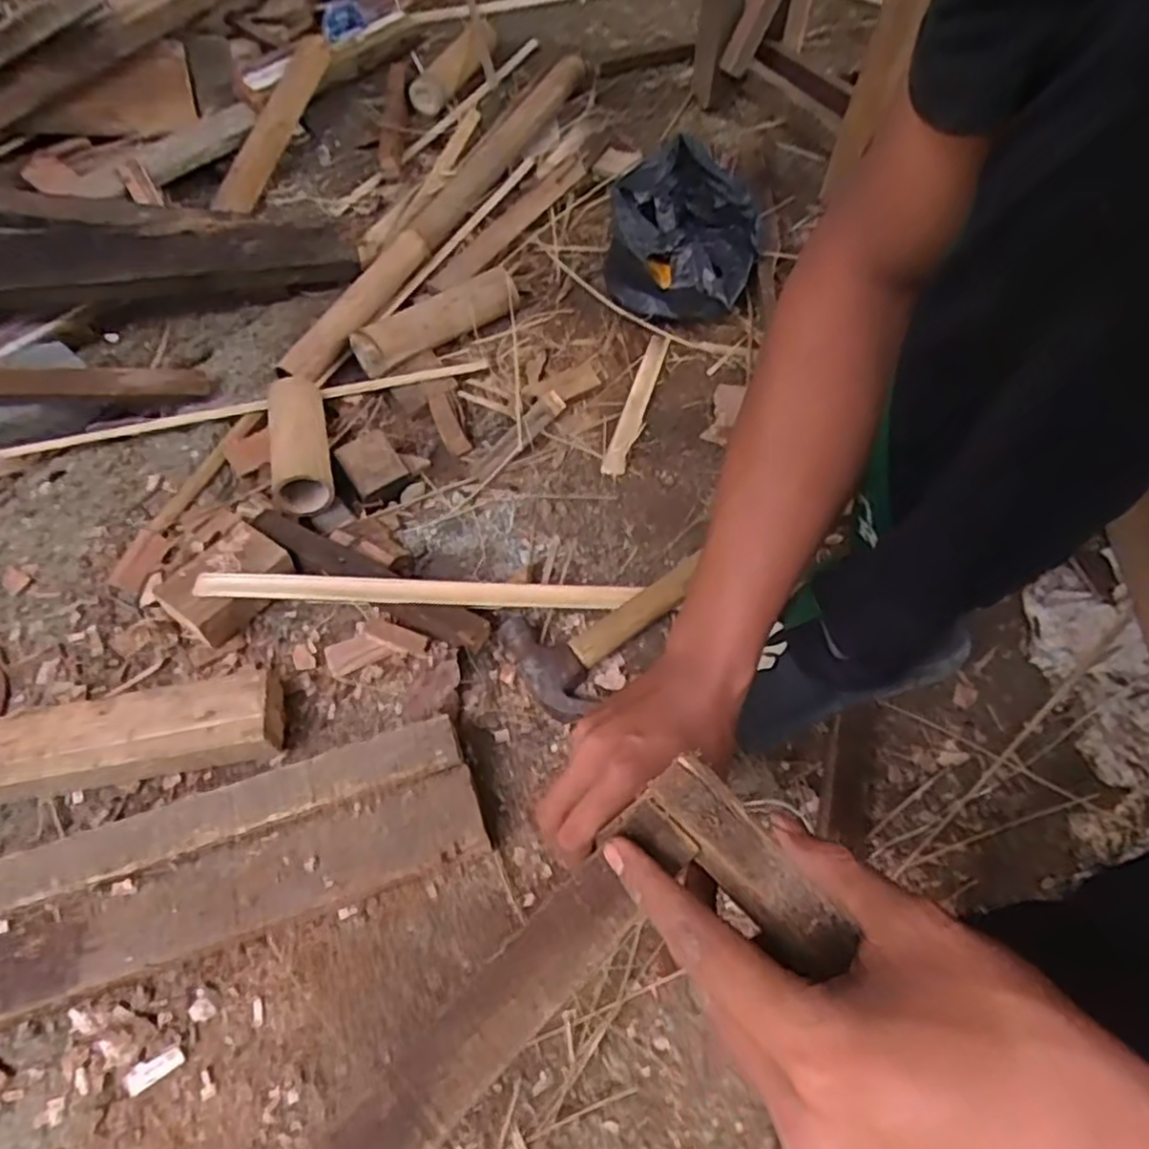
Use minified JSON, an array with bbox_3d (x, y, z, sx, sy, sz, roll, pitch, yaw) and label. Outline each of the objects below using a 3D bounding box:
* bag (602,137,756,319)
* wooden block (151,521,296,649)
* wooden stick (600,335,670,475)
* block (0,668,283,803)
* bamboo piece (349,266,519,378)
[{"bbox_3d":[0.129,-0.390,0.810,0.150,0.117,0.204,14,62,8],"label":"bag"},{"bbox_3d":[-0.300,0.009,0.627,0.073,0.048,0.099,35,67,18],"label":"wooden block"},{"bbox_3d":[0.069,-0.184,0.774,0.027,0.009,0.198,17,63,10],"label":"wooden stick"},{"bbox_3d":[-0.406,0.134,0.558,0.346,0.050,0.074,-8,62,-4],"label":"block"},{"bbox_3d":[-0.149,-0.281,0.787,0.201,0.049,0.047,-36,67,-17],"label":"bamboo piece"}]

